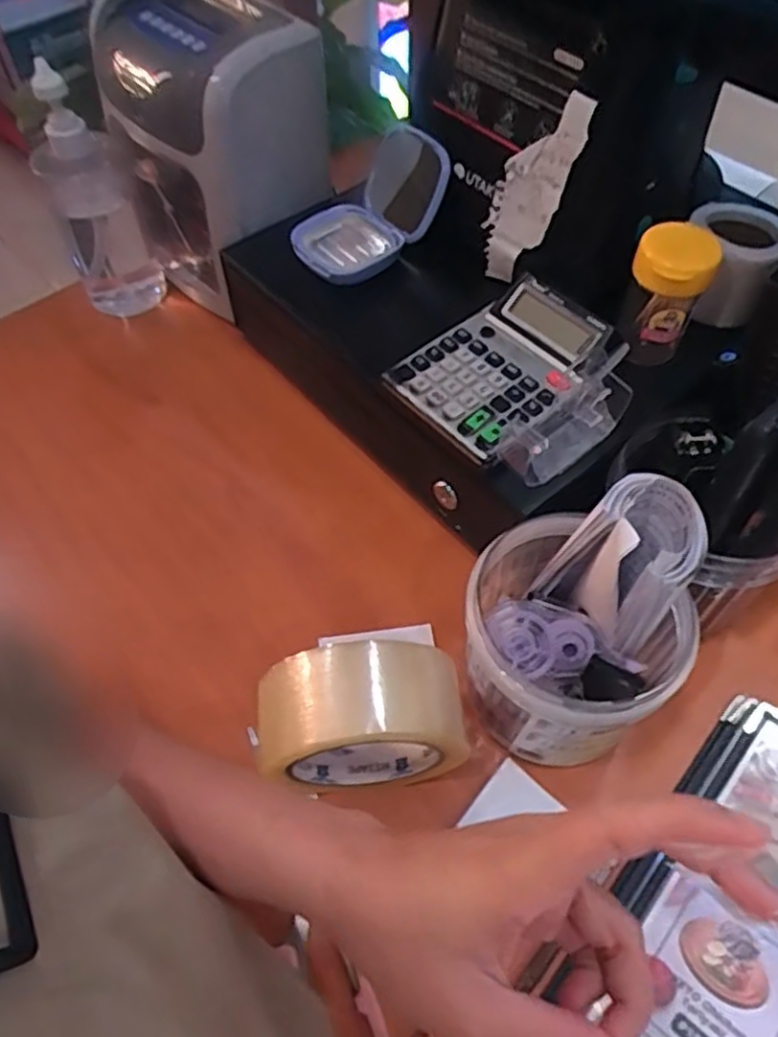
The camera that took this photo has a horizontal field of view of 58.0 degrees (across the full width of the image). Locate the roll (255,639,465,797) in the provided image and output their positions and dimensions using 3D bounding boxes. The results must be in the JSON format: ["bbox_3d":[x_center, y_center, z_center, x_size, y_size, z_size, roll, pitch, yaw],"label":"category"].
[{"bbox_3d":[-0.013,0.110,0.376,0.100,0.115,0.050,-9,56,-5],"label":"roll"}]

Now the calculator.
[{"bbox_3d":[0.071,-0.100,0.438,0.121,0.029,0.088,-36,62,-21],"label":"calculator"}]

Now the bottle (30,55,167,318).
[{"bbox_3d":[-0.247,-0.265,0.589,0.068,0.181,0.060,-19,57,-12],"label":"bottle"}]

